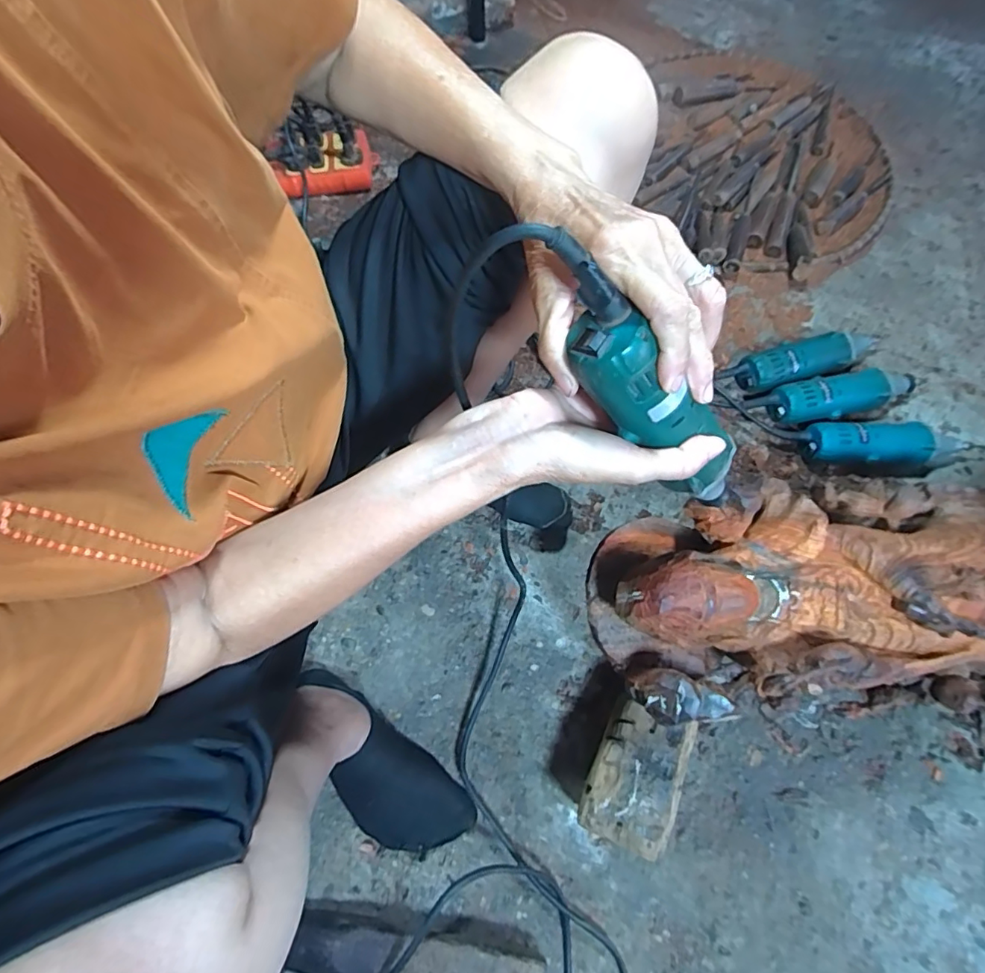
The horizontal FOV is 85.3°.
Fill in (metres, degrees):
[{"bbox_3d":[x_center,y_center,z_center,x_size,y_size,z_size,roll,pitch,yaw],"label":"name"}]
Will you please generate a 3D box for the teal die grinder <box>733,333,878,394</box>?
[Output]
[{"bbox_3d":[0.438,-0.175,0.736,0.225,0.059,0.057,-21,69,-9],"label":"teal die grinder"}]

